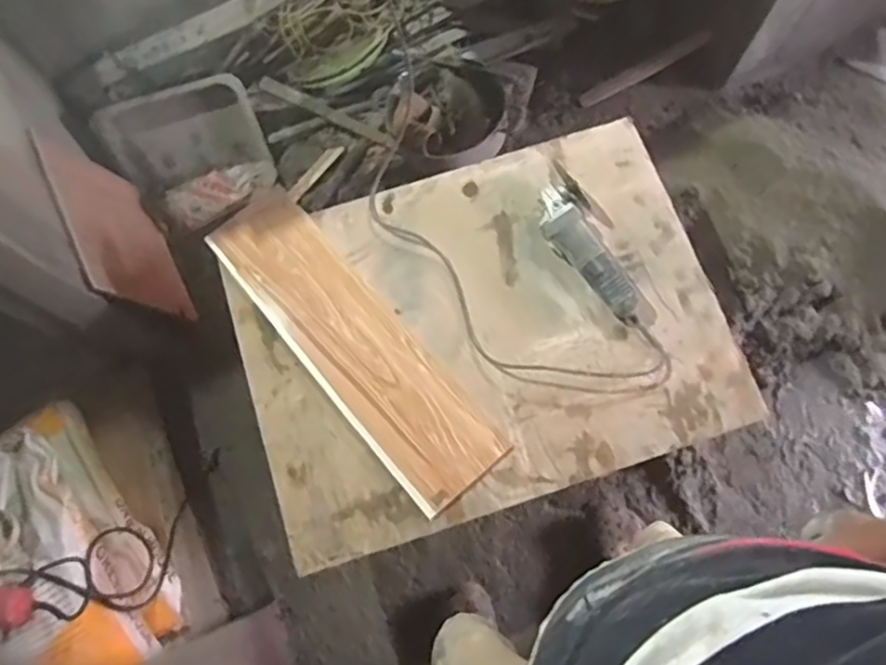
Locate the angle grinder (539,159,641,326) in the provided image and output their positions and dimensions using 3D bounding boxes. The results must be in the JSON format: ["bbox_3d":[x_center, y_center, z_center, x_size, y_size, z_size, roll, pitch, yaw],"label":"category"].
[{"bbox_3d":[0.247,-0.138,1.106,0.089,0.074,0.272,-34,77,-8],"label":"angle grinder"}]

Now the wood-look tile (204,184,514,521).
[{"bbox_3d":[-0.155,0.009,1.097,0.169,0.015,0.611,-39,77,-12],"label":"wood-look tile"}]

